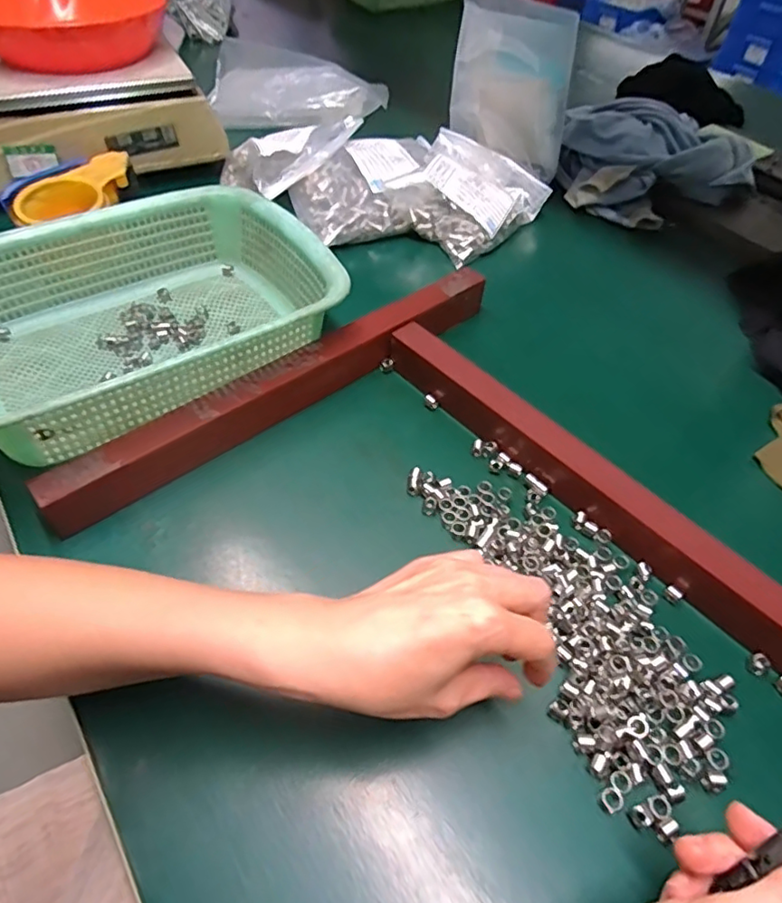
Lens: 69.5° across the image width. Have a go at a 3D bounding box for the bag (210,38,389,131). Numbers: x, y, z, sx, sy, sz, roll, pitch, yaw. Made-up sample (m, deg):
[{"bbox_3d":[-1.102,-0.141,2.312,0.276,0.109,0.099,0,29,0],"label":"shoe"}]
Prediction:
[{"bbox_3d":[-0.126,-0.521,0.809,0.244,0.049,0.184,-2,52,-3],"label":"bag"}]

